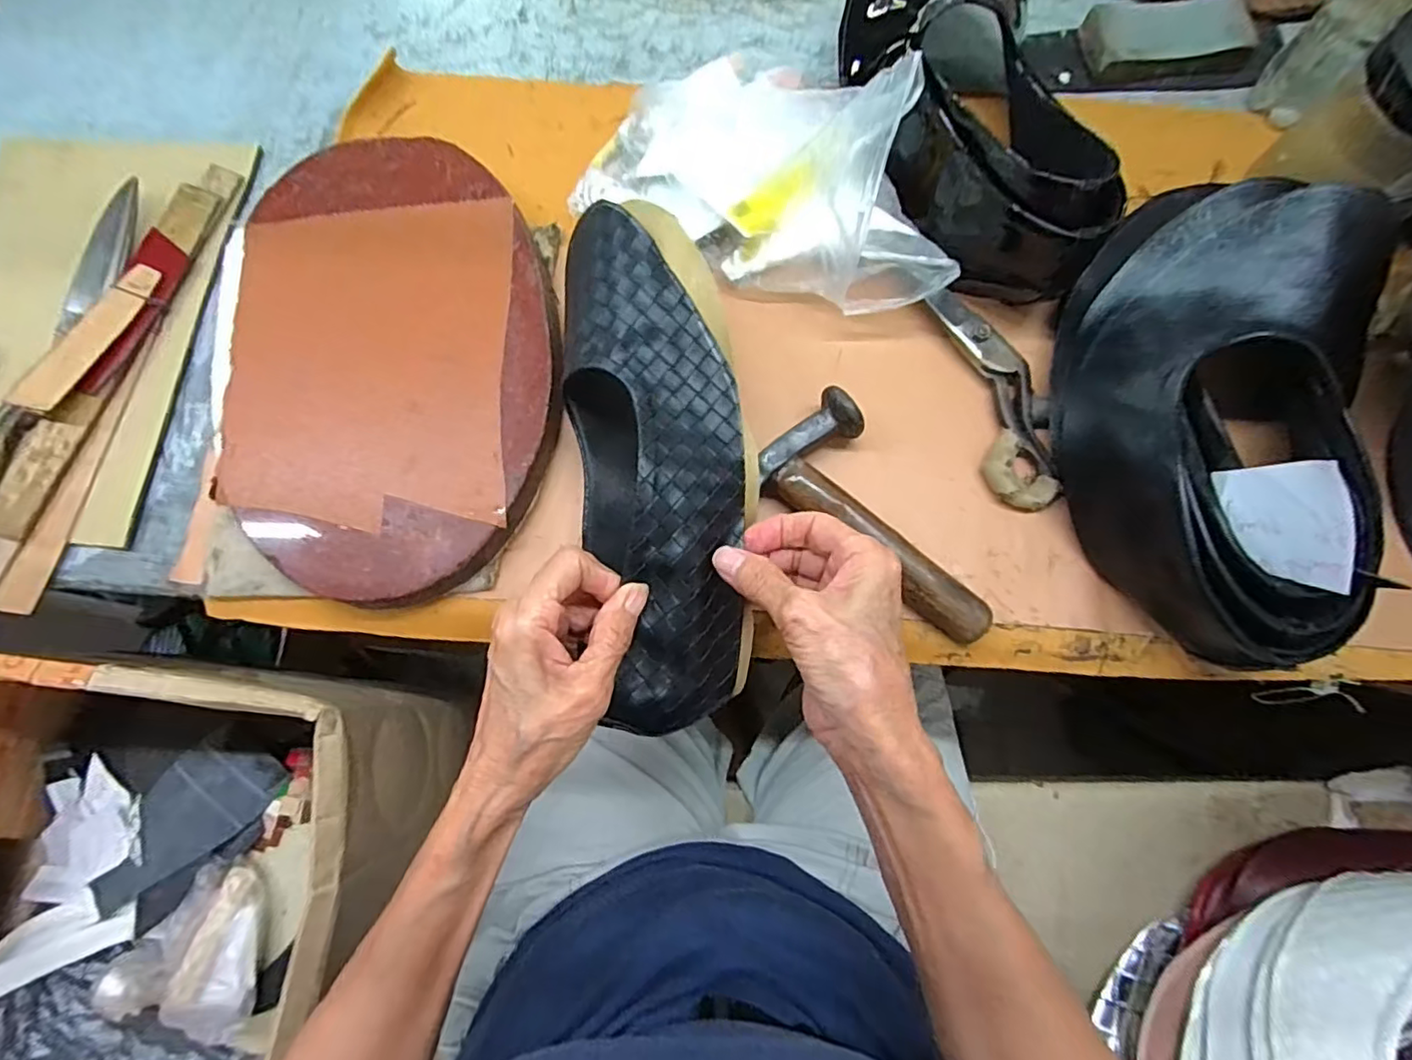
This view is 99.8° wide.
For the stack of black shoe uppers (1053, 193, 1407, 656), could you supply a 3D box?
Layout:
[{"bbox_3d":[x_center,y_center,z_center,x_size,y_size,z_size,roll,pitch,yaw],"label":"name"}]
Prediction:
[{"bbox_3d":[0.260,-0.059,0.301,0.139,0.087,0.239,18,77,6],"label":"stack of black shoe uppers"}]

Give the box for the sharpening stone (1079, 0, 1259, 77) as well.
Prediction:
[{"bbox_3d":[0.314,-0.336,0.408,0.102,0.026,0.051,0,76,1],"label":"sharpening stone"}]

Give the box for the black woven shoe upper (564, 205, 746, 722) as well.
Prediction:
[{"bbox_3d":[-0.025,-0.033,0.305,0.086,0.053,0.257,-9,87,-1],"label":"black woven shoe upper"}]

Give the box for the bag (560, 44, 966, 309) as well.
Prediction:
[{"bbox_3d":[0.046,-0.227,0.356,0.246,0.092,0.135,35,79,9],"label":"bag"}]

